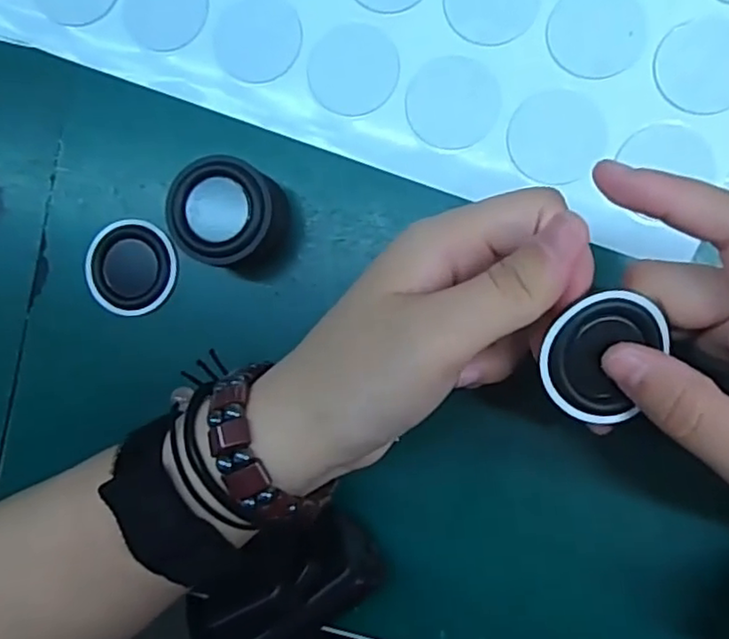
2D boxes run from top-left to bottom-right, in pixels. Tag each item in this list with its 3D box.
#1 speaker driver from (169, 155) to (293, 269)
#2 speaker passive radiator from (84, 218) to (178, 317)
[{"bbox_3d":[-0.049,-0.039,0.245,0.044,0.027,0.037,16,89,8],"label":"speaker driver"},{"bbox_3d":[-0.097,-0.021,0.267,0.037,0.004,0.038,14,88,8],"label":"speaker passive radiator"}]

